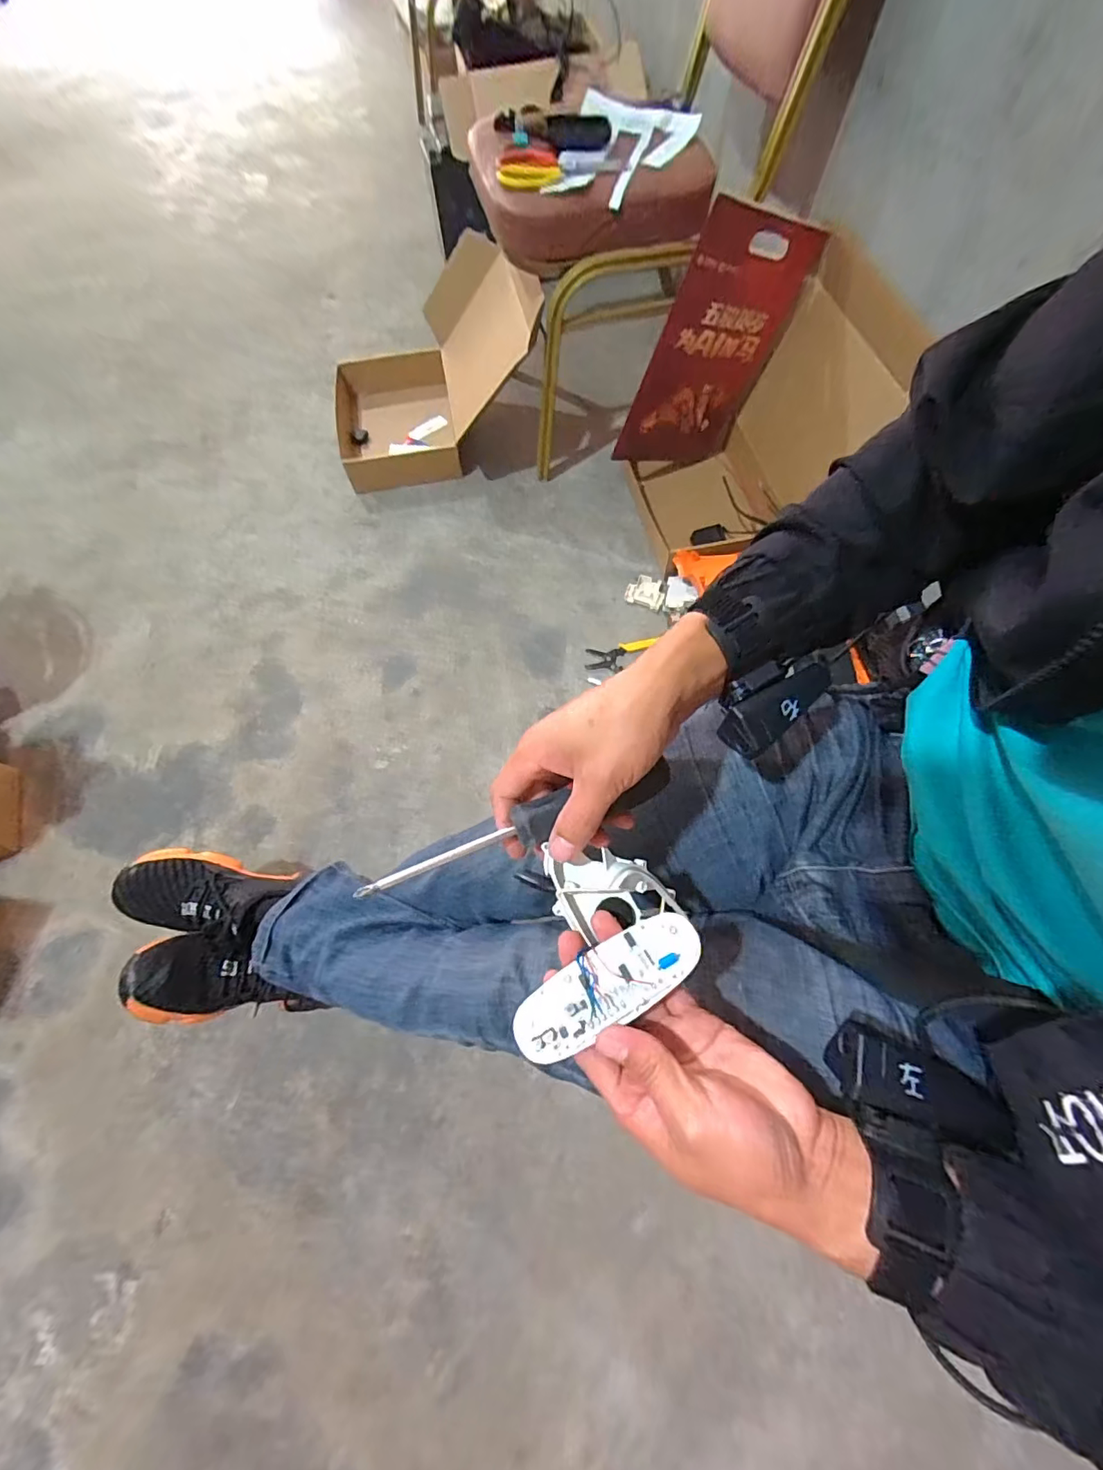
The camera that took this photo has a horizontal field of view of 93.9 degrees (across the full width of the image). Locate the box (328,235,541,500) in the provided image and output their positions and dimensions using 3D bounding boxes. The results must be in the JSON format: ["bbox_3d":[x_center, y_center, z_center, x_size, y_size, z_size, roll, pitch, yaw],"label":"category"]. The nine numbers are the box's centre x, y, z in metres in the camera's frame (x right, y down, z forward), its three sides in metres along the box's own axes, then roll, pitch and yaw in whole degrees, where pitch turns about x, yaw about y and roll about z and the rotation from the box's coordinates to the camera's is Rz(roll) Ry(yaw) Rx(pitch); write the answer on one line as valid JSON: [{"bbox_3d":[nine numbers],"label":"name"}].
[{"bbox_3d":[-0.258,-0.733,1.059,0.431,0.279,0.277,-8,69,-3],"label":"box"}]

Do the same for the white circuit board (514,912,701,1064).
[{"bbox_3d":[0.032,0.140,0.289,0.112,0.004,0.038,-31,51,-7],"label":"white circuit board"}]

